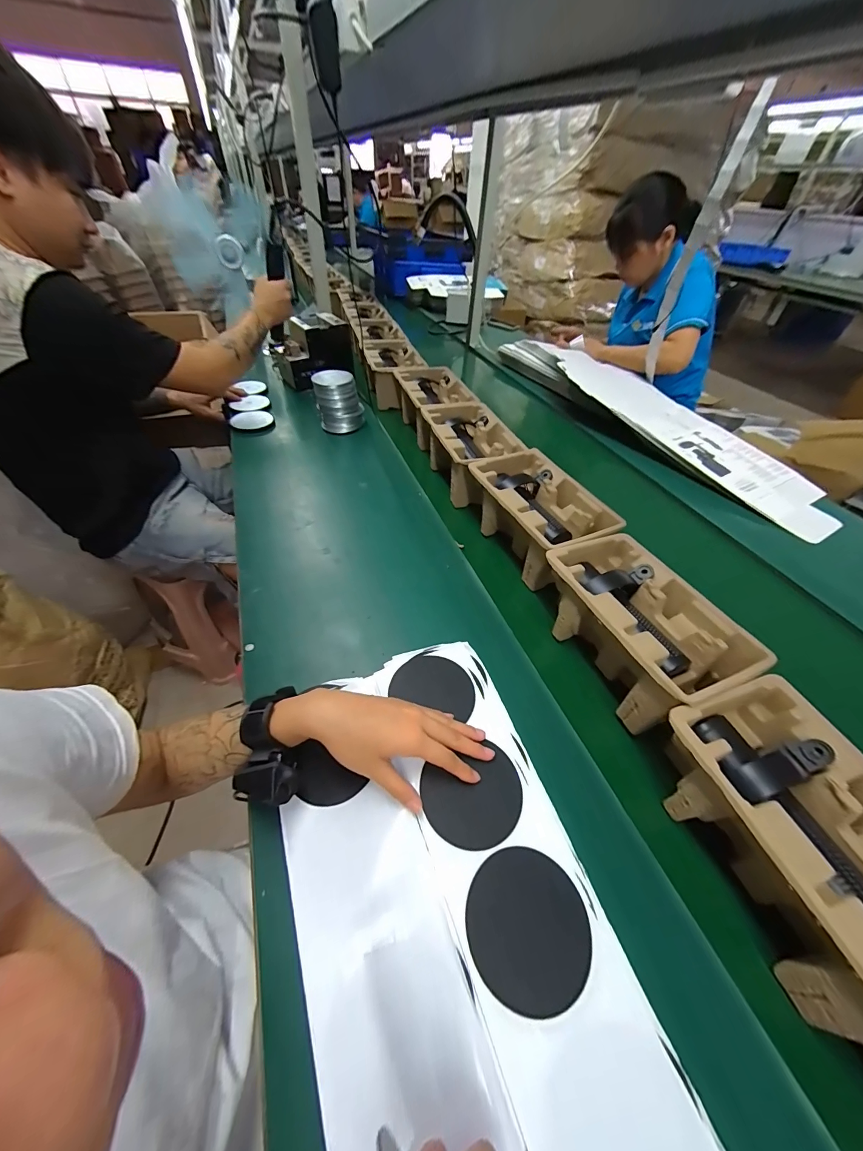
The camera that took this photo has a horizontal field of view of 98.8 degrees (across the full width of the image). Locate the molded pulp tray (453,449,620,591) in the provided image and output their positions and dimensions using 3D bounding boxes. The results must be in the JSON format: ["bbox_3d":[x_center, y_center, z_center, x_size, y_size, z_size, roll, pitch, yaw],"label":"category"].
[{"bbox_3d":[0.162,-0.111,0.627,0.151,0.104,0.262,-16,53,-18],"label":"molded pulp tray"}]

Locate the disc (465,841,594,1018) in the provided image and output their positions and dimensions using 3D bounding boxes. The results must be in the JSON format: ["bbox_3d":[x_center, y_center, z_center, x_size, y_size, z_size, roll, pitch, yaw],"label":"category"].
[{"bbox_3d":[0.076,0.275,0.292,0.090,0.004,0.094,27,51,22],"label":"disc"}]

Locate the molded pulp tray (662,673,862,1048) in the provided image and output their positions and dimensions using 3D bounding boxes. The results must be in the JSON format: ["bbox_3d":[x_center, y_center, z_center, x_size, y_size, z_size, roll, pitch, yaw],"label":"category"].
[{"bbox_3d":[0.320,0.223,0.324,0.147,0.104,0.224,-12,51,-15],"label":"molded pulp tray"}]

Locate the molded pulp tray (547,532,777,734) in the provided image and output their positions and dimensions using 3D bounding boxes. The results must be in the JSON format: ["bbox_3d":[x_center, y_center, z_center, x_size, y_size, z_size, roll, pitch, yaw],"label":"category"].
[{"bbox_3d":[0.253,0.058,0.467,0.150,0.103,0.227,-13,52,-16],"label":"molded pulp tray"}]

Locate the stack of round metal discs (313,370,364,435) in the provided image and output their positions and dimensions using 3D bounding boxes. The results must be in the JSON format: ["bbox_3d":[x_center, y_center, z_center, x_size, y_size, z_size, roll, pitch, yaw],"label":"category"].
[{"bbox_3d":[-0.223,-0.422,0.892,0.108,0.112,0.113,-9,51,-13],"label":"stack of round metal discs"}]

